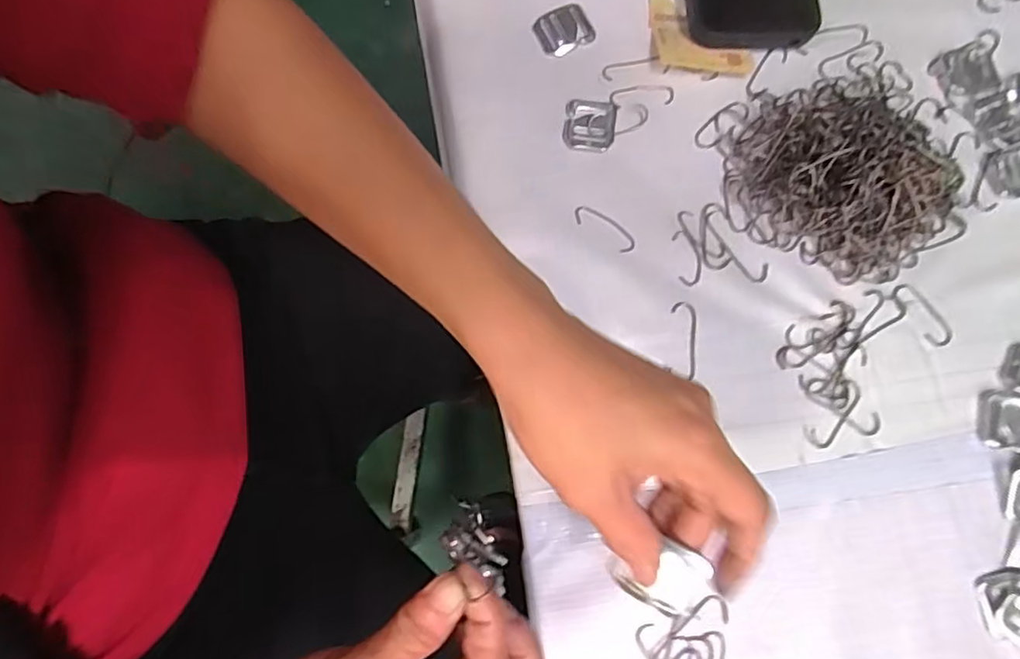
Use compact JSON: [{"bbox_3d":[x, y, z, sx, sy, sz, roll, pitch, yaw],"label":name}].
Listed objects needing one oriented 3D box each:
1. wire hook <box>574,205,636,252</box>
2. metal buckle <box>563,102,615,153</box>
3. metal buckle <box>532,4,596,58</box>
[{"bbox_3d":[0.057,-0.061,0.356,0.041,0.004,0.013,36,80,6],"label":"wire hook"},{"bbox_3d":[0.049,-0.126,0.369,0.030,0.004,0.034,6,78,0],"label":"metal buckle"},{"bbox_3d":[0.034,-0.190,0.379,0.034,0.004,0.029,-27,80,-6],"label":"metal buckle"}]

